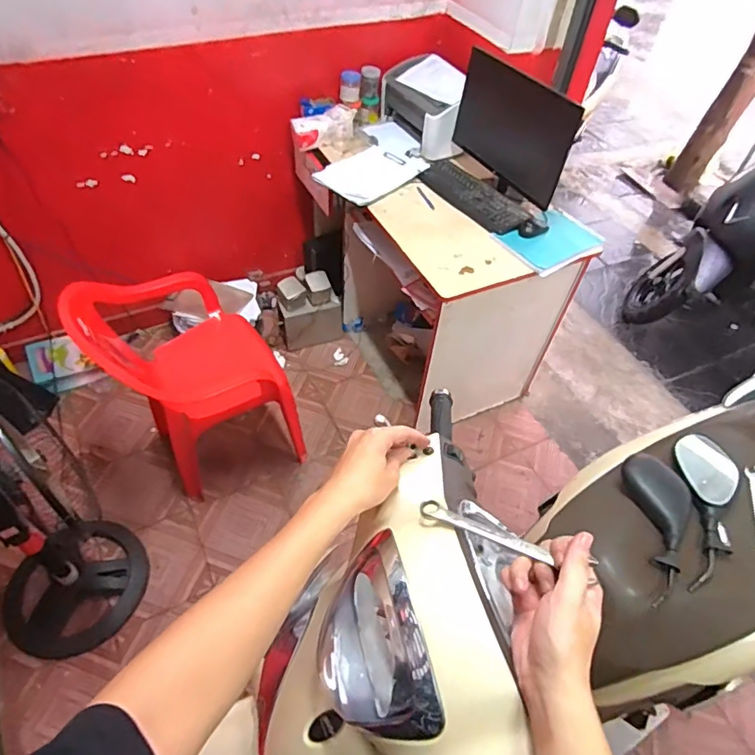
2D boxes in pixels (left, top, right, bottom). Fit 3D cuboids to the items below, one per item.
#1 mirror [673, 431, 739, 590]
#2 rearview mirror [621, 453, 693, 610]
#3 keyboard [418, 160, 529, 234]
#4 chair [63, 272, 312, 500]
[{"bbox_3d":[0.563,0.222,0.860,0.092,0.041,0.270,10,65,4],"label":"mirror"},{"bbox_3d":[0.478,0.238,0.851,0.092,0.041,0.258,7,51,1],"label":"rearview mirror"},{"bbox_3d":[0.306,-0.581,1.632,0.152,0.025,0.384,-33,60,-27],"label":"keyboard"},{"bbox_3d":[-0.575,-0.011,1.582,0.462,0.650,0.526,-25,57,-23],"label":"chair"}]

